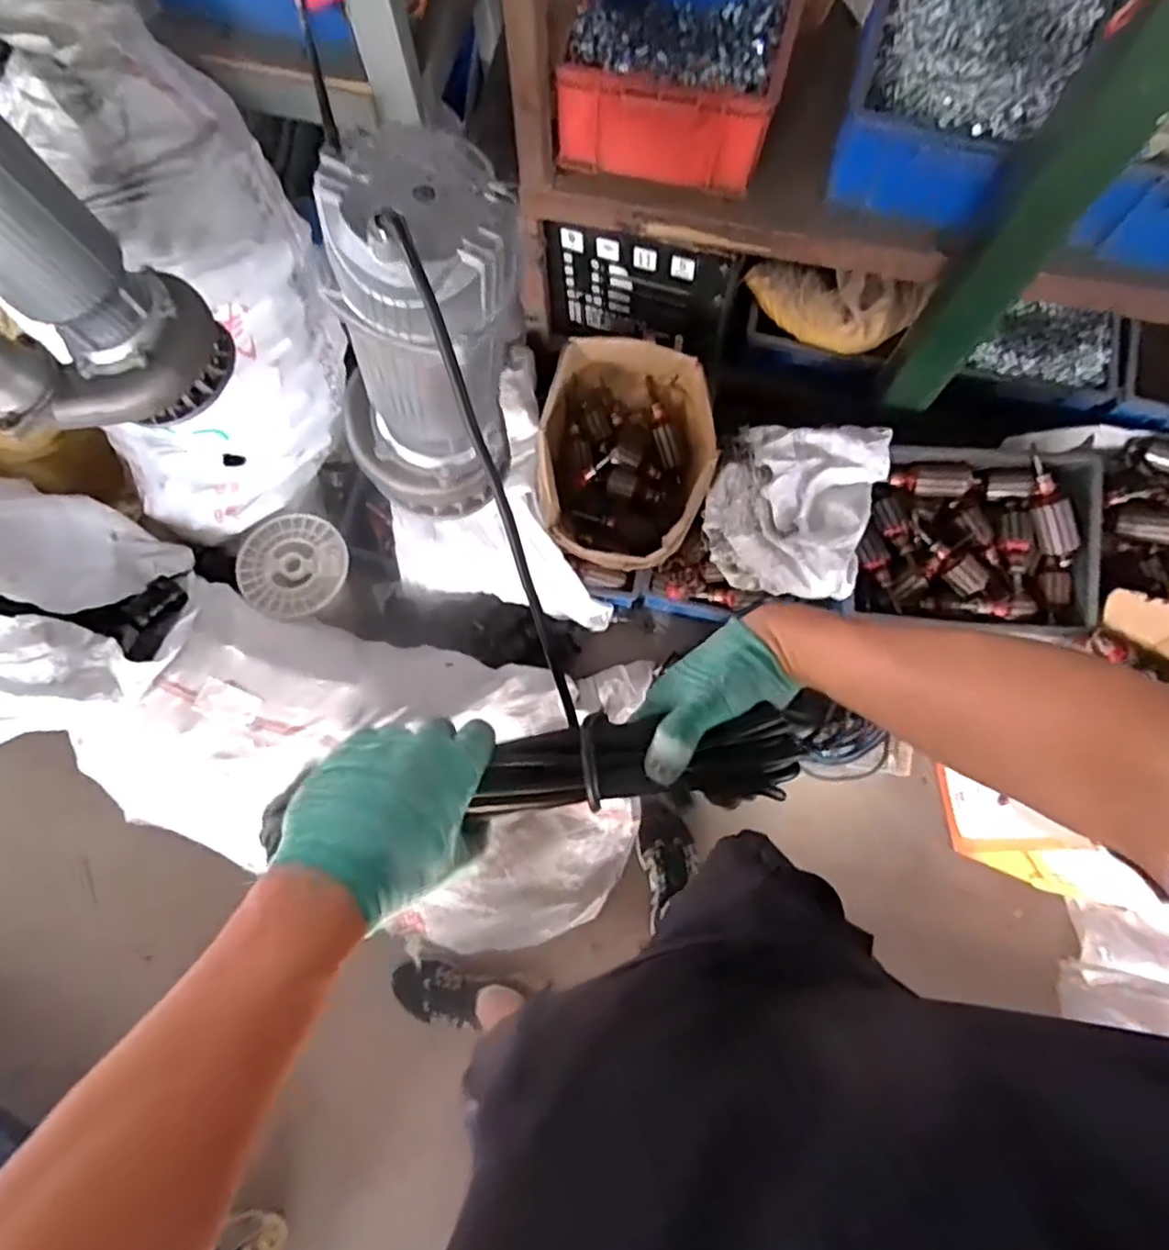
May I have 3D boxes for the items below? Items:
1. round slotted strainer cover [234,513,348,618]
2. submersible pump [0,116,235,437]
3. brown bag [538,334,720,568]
[{"bbox_3d":[-0.551,-0.118,1.304,0.200,0.041,0.200,0,77,0],"label":"round slotted strainer cover"},{"bbox_3d":[-0.542,-0.326,0.652,0.171,0.362,0.221,31,79,7],"label":"submersible pump"},{"bbox_3d":[0.075,-0.307,1.242,0.292,0.206,0.386,2,77,1],"label":"brown bag"}]

